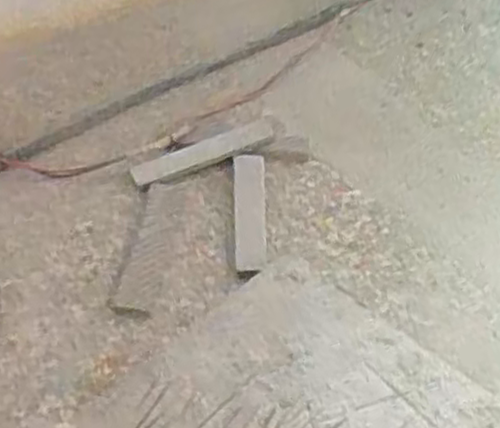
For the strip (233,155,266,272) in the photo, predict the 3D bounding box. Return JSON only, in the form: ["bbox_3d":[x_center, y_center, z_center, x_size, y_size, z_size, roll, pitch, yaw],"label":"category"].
[{"bbox_3d":[0.000,-0.003,0.720,0.029,0.008,0.151,1,46,-3],"label":"strip"}]

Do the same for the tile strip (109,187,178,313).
[{"bbox_3d":[-0.088,0.025,0.686,0.037,0.004,0.147,9,46,4],"label":"tile strip"}]

